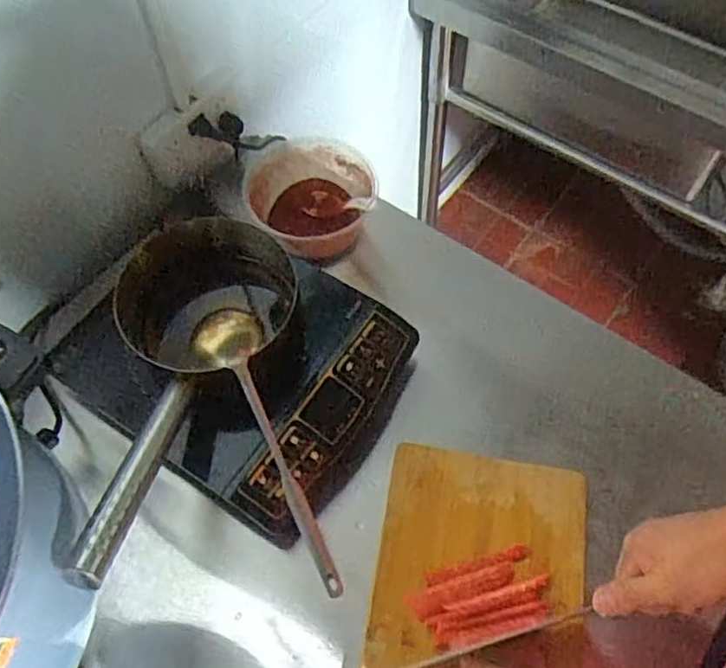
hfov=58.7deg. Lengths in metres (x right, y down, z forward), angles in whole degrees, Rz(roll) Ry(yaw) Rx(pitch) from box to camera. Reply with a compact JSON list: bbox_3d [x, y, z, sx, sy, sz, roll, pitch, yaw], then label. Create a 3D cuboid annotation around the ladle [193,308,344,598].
[{"bbox_3d":[-0.081,0.112,0.601,0.057,0.033,0.283,-22,98,-10],"label":"ladle"}]

